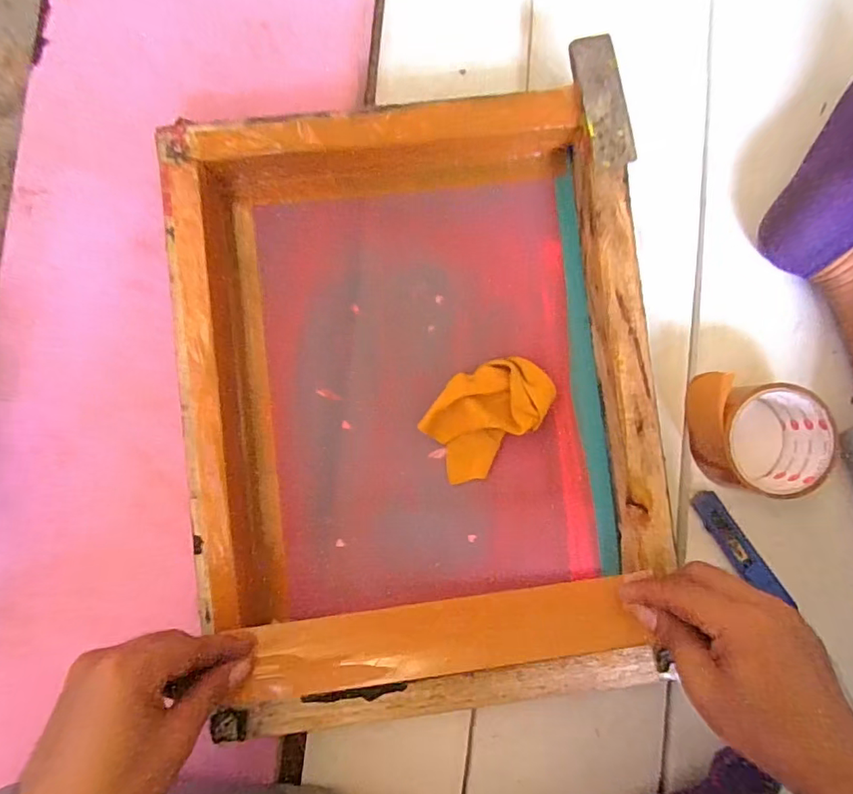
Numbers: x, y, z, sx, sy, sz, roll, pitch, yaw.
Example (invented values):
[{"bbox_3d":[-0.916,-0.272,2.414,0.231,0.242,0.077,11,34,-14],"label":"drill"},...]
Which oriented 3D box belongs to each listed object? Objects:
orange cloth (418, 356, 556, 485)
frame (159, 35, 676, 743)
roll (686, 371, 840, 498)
[{"bbox_3d":[0.047,0.013,0.407,0.070,0.033,0.107,42,87,0],"label":"orange cloth"},{"bbox_3d":[-0.001,0.004,0.405,0.352,0.052,0.457,-7,88,-2],"label":"frame"},{"bbox_3d":[0.267,0.034,0.410,0.100,0.049,0.090,14,87,-1],"label":"roll"}]

